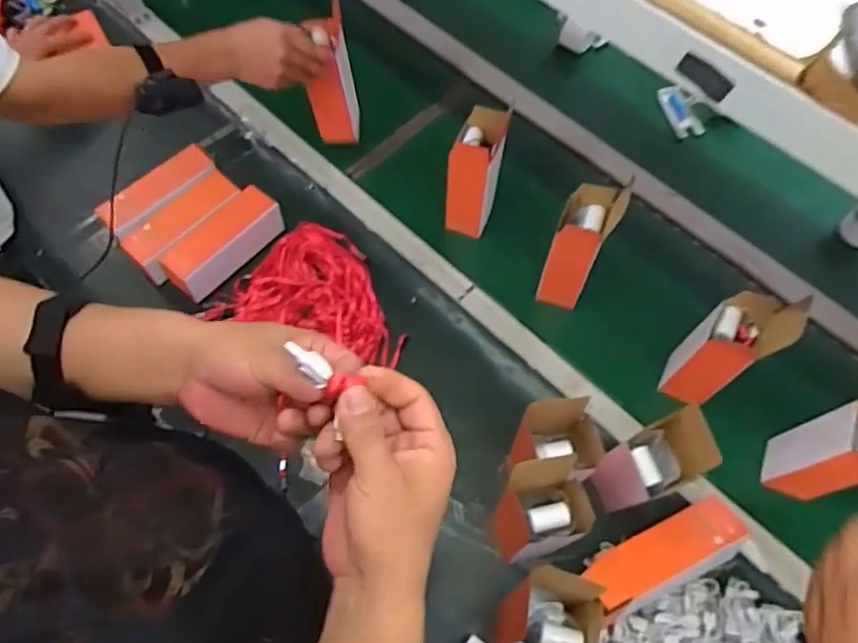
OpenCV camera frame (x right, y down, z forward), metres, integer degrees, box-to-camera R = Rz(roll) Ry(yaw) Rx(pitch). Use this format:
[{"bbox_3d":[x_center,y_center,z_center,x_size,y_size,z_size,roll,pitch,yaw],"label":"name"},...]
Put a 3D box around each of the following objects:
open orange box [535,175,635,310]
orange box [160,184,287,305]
[{"bbox_3d":[0.199,-0.095,0.851,0.068,0.190,0.085,23,66,9],"label":"open orange box"},{"bbox_3d":[-0.299,-0.112,0.914,0.068,0.070,0.180,37,69,15],"label":"orange box"}]

